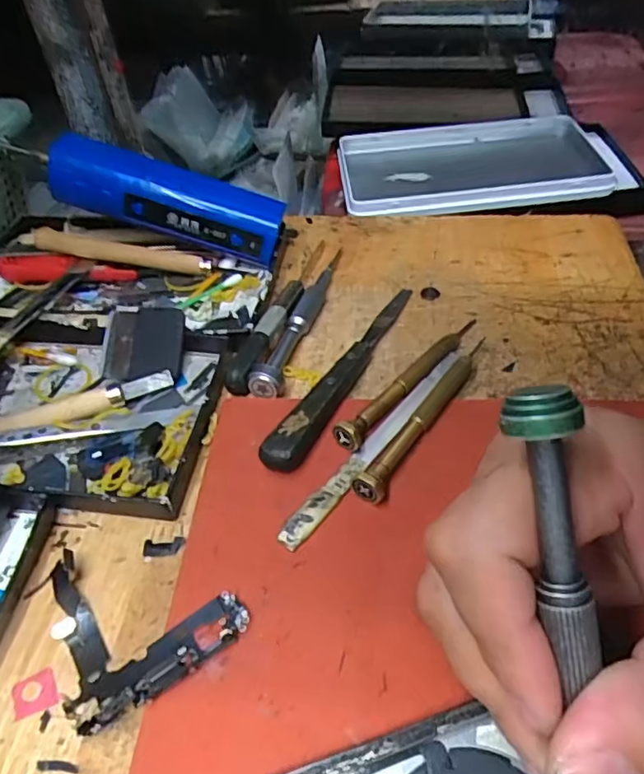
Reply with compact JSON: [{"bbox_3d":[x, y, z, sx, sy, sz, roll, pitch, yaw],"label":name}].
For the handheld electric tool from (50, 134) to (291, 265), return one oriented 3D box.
[{"bbox_3d":[-0.087,-0.107,0.334,0.127,0.032,0.027,16,47,-7],"label":"handheld electric tool"}]

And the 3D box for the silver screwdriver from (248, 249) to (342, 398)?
[{"bbox_3d":[-0.009,-0.041,0.314,0.014,0.015,0.121,12,49,15],"label":"silver screwdriver"}]

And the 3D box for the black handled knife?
[{"bbox_3d":[0.011,-0.011,0.284,0.017,0.016,0.141,18,51,20],"label":"black handled knife"}]

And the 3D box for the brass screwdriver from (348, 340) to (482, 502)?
[{"bbox_3d":[0.048,0.008,0.263,0.012,0.013,0.114,24,53,25],"label":"brass screwdriver"}]

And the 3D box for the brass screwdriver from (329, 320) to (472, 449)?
[{"bbox_3d":[0.043,-0.007,0.278,0.012,0.016,0.108,29,55,27],"label":"brass screwdriver"}]

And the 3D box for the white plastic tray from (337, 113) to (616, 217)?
[{"bbox_3d":[0.110,-0.166,0.432,0.189,0.017,0.104,-6,47,-1],"label":"white plastic tray"}]

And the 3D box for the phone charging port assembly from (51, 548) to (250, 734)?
[{"bbox_3d":[-0.065,0.079,0.213,0.062,0.008,0.067,-22,49,-15],"label":"phone charging port assembly"}]

